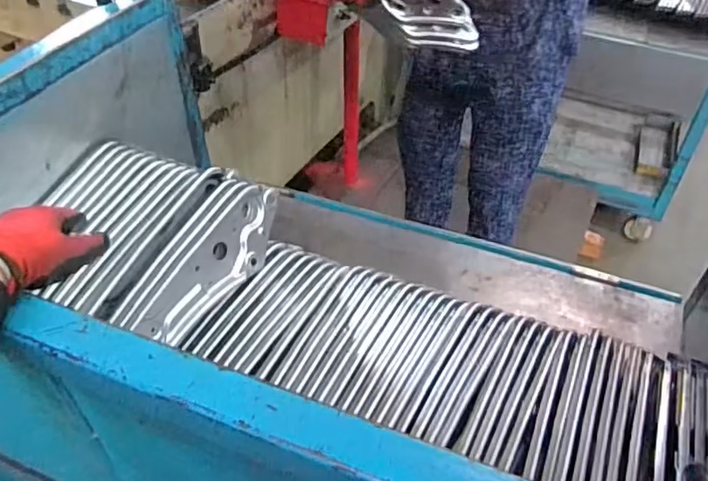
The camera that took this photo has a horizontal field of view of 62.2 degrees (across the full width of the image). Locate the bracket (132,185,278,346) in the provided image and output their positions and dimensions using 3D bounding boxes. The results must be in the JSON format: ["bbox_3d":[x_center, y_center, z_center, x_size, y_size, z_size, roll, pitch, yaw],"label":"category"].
[{"bbox_3d":[-0.186,0.035,0.811,0.014,0.101,0.270,-1,43,42],"label":"bracket"}]

